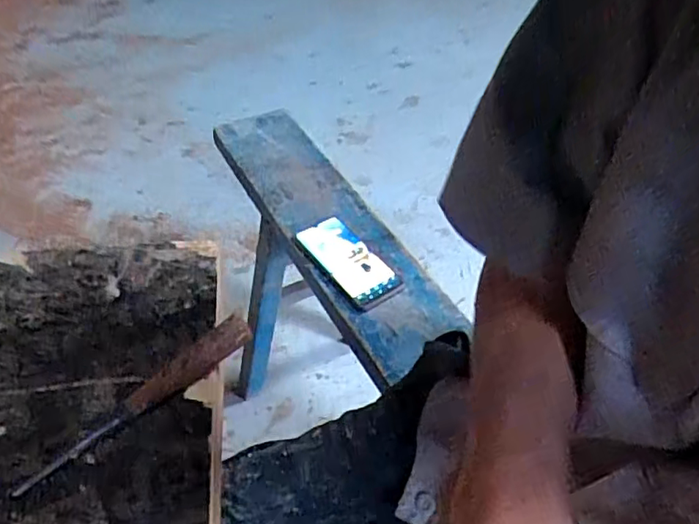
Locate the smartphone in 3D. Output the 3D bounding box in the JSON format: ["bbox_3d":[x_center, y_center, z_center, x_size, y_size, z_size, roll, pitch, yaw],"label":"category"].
[{"bbox_3d":[-0.005,-0.002,0.829,0.079,0.015,0.174,-34,61,-22],"label":"smartphone"}]

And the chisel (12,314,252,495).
[{"bbox_3d":[-0.143,0.091,0.397,0.171,0.023,0.025,-32,56,-29],"label":"chisel"}]

